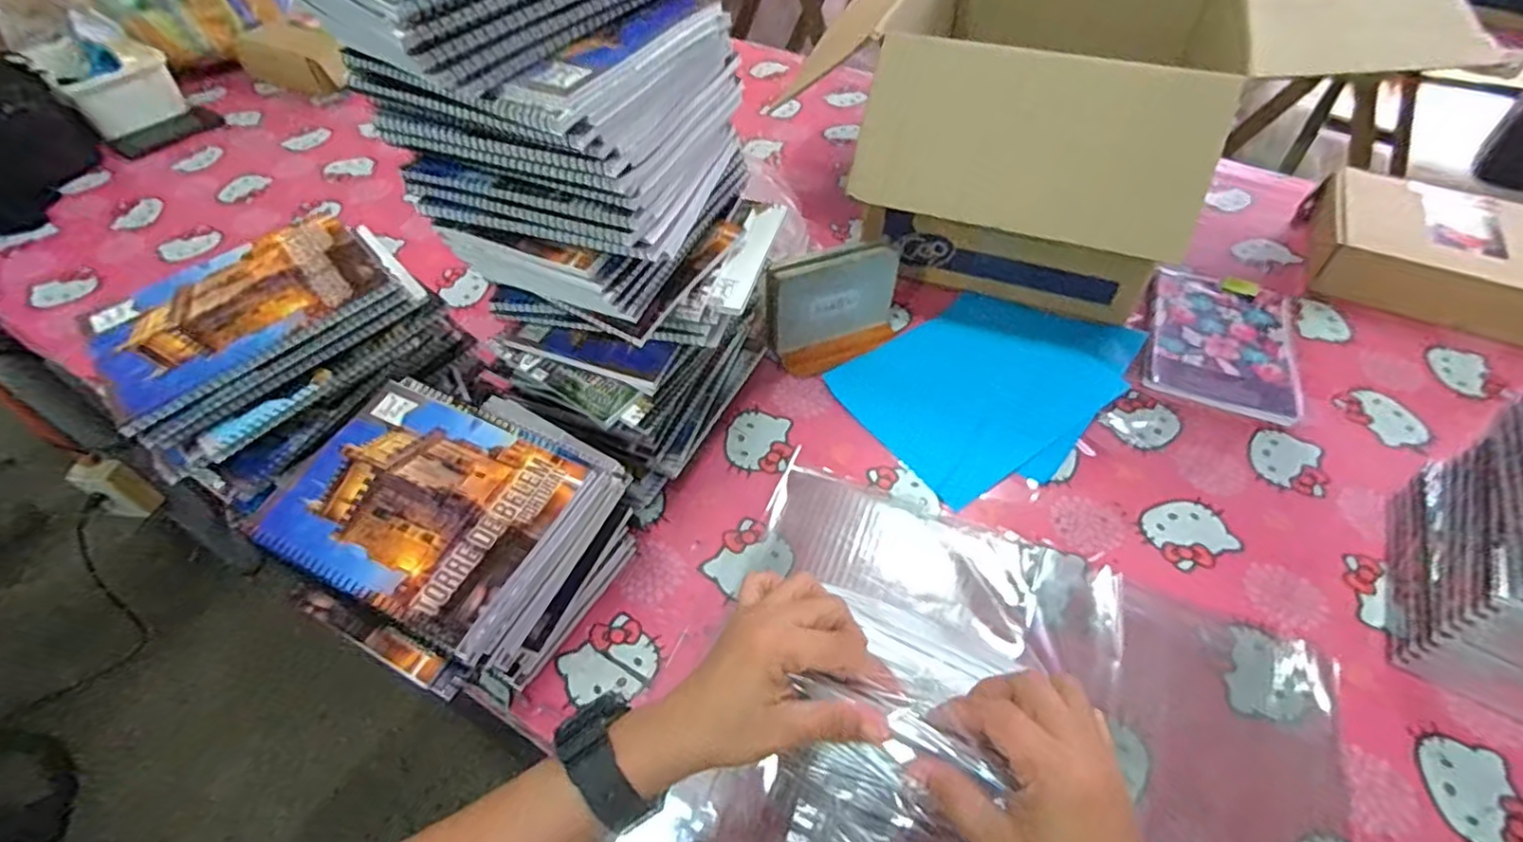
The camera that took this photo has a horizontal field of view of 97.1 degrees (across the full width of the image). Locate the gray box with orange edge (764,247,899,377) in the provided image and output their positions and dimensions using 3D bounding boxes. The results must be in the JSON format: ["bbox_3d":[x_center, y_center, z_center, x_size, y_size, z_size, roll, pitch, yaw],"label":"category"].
[{"bbox_3d":[0.091,-0.132,0.774,0.159,0.120,0.063,-20,53,-15],"label":"gray box with orange edge"}]

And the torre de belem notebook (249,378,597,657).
[{"bbox_3d":[-0.243,0.054,0.484,0.197,0.014,0.153,22,55,17],"label":"torre de belem notebook"}]

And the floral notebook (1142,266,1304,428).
[{"bbox_3d":[0.553,-0.100,0.805,0.163,0.014,0.228,17,53,15],"label":"floral notebook"}]

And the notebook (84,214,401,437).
[{"bbox_3d":[-0.405,-0.088,0.524,0.197,0.021,0.139,-34,58,-24],"label":"notebook"}]

